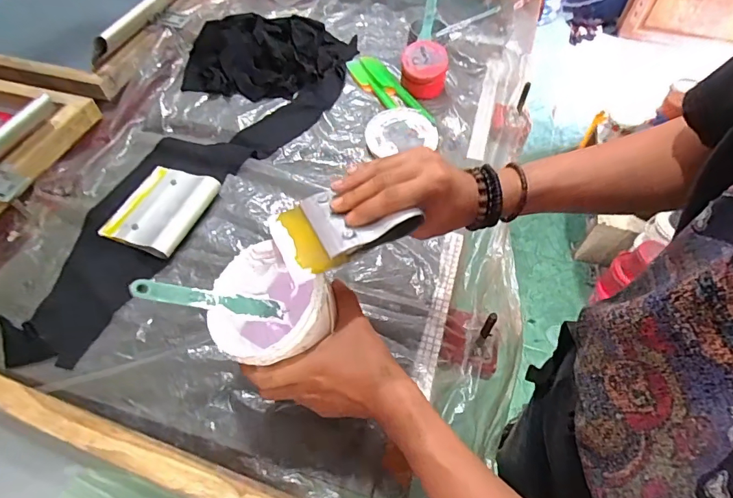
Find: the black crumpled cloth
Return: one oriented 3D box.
[{"bbox_3d":[-0.205,-0.415,0.893,0.346,0.066,0.227,0,56,1],"label":"black crumpled cloth"}]

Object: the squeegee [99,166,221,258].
[{"bbox_3d":[-0.330,-0.064,0.684,0.125,0.024,0.154,15,57,11],"label":"squeegee"}]

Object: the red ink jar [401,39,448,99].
[{"bbox_3d":[0.116,-0.361,0.852,0.088,0.076,0.084,0,56,1],"label":"red ink jar"}]

